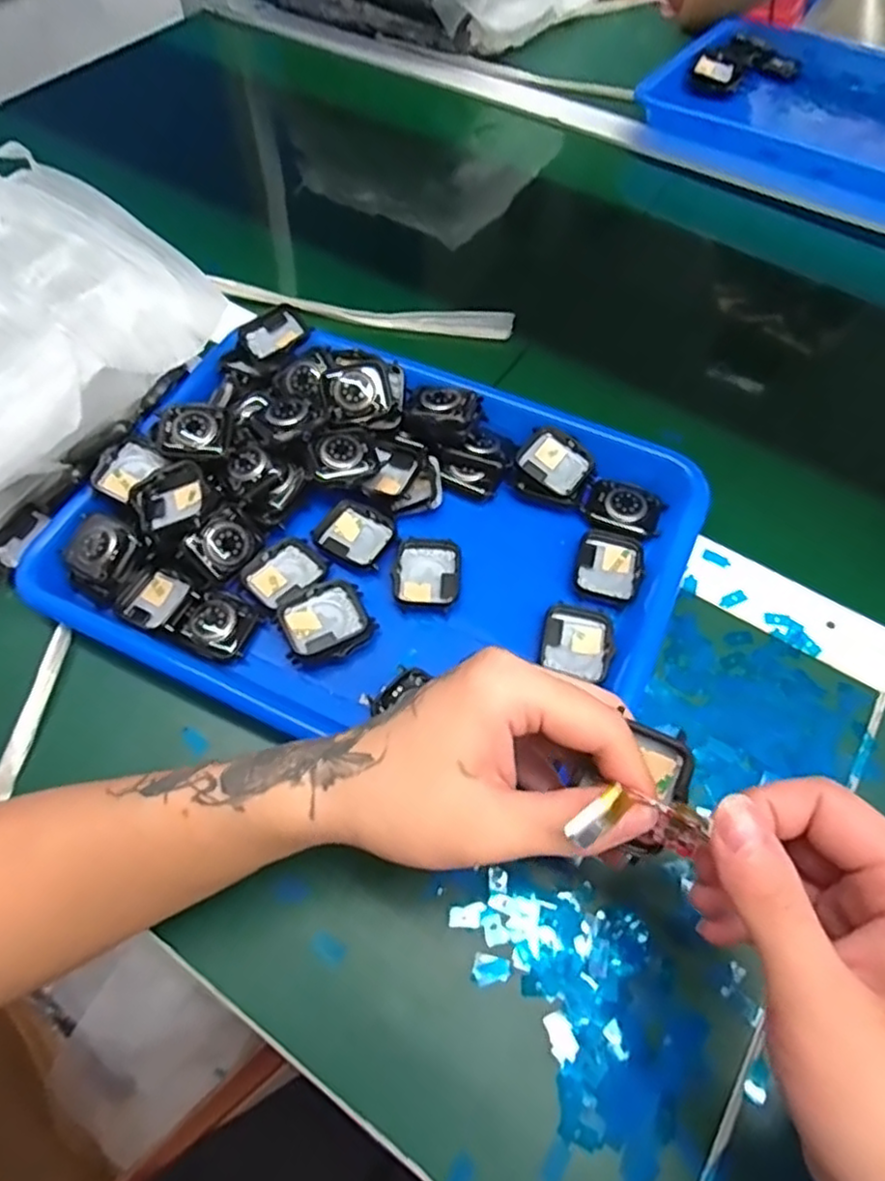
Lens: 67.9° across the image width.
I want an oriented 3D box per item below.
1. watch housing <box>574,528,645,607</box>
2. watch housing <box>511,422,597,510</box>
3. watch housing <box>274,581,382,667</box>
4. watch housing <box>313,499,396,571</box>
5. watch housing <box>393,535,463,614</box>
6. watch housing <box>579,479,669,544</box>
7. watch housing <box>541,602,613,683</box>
[{"bbox_3d":[0.097,-0.013,0.381,0.037,0.008,0.046,13,61,8],"label":"watch housing"},{"bbox_3d":[0.070,-0.076,0.412,0.047,0.009,0.045,32,81,9],"label":"watch housing"},{"bbox_3d":[-0.063,0.017,0.356,0.047,0.010,0.041,-22,63,-12],"label":"watch housing"},{"bbox_3d":[-0.051,-0.034,0.390,0.043,0.010,0.037,33,66,17],"label":"watch housing"},{"bbox_3d":[-0.009,-0.010,0.380,0.038,0.010,0.044,0,60,0],"label":"watch housing"},{"bbox_3d":[0.111,-0.050,0.403,0.048,0.009,0.033,18,62,10],"label":"watch housing"},{"bbox_3d":[0.074,0.027,0.358,0.036,0.009,0.040,13,61,7],"label":"watch housing"}]

